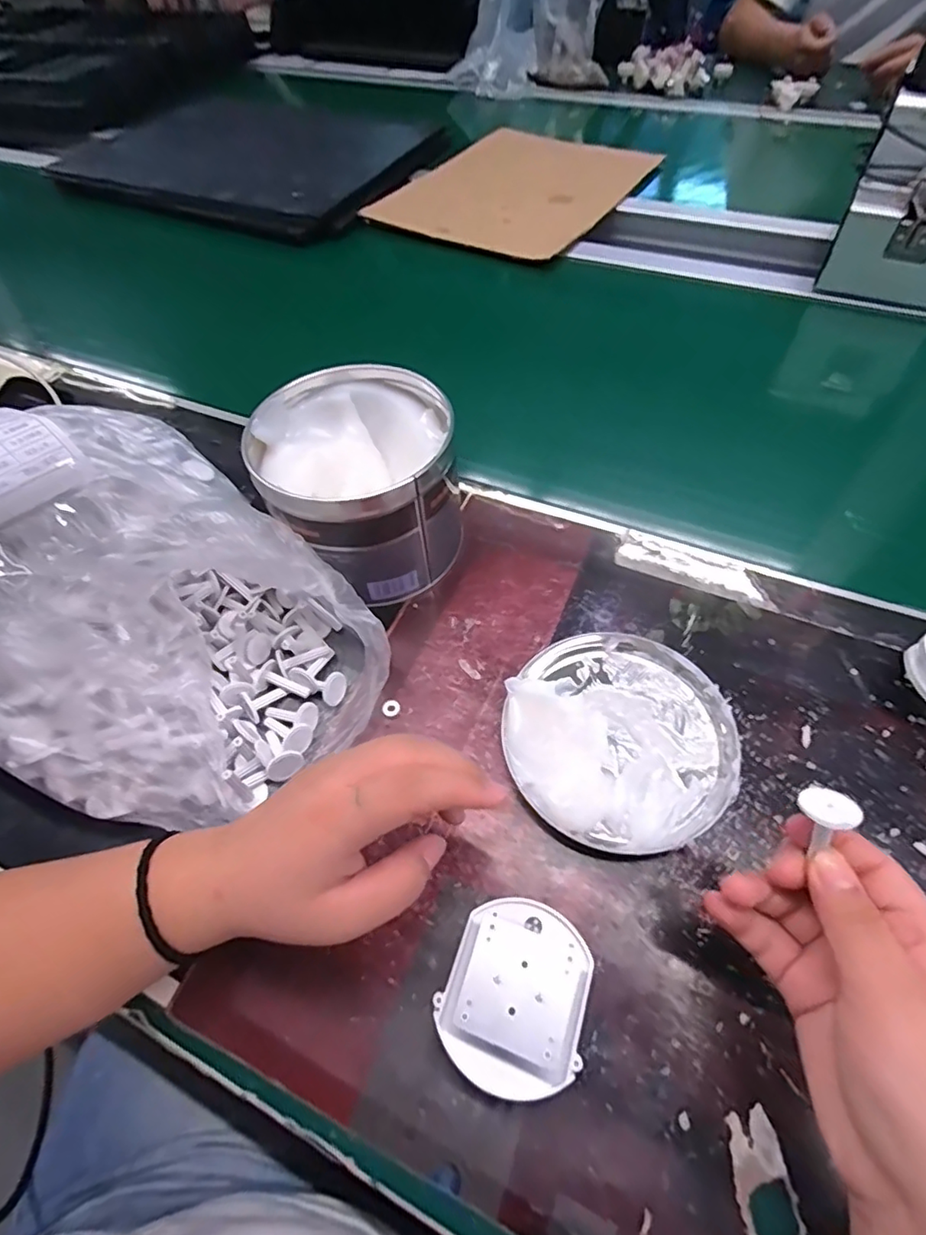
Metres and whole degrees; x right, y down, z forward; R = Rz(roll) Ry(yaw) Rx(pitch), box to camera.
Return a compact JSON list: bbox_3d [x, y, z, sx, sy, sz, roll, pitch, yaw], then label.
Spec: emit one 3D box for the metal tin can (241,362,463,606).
[{"bbox_3d":[-0.065,-0.089,0.387,0.118,0.099,0.126,-1,57,1],"label":"metal tin can"}]

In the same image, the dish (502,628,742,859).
[{"bbox_3d":[0.088,0.062,0.321,0.125,0.029,0.128,-1,57,1],"label":"dish"}]

